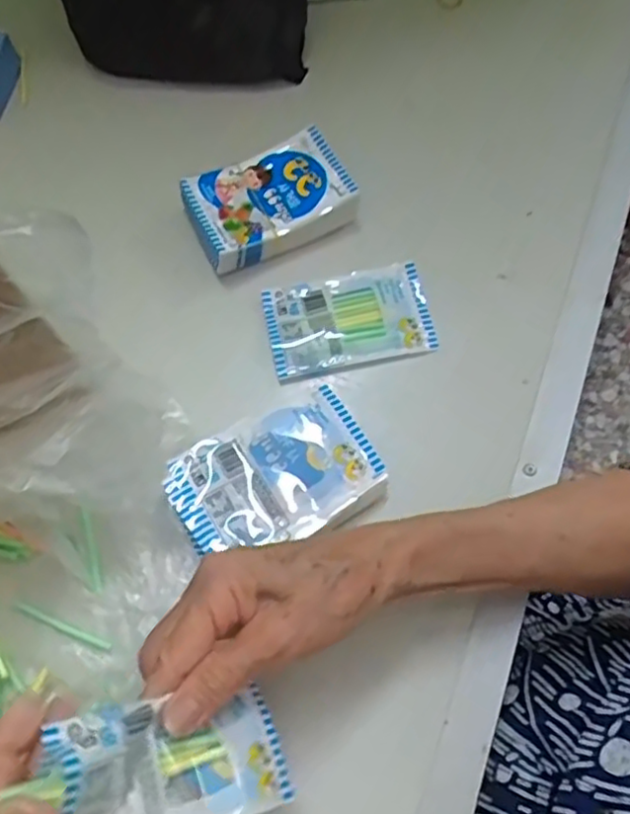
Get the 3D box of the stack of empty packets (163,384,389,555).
[{"bbox_3d":[-0.022,0.042,0.387,0.111,0.025,0.074,-23,68,-9],"label":"stack of empty packets"}]

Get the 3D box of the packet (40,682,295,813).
[{"bbox_3d":[-0.055,0.144,0.268,0.101,0.020,0.051,16,62,-36],"label":"packet"}]

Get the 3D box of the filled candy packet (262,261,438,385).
[{"bbox_3d":[0.020,-0.060,0.442,0.102,0.017,0.071,-11,67,-4],"label":"filled candy packet"}]

